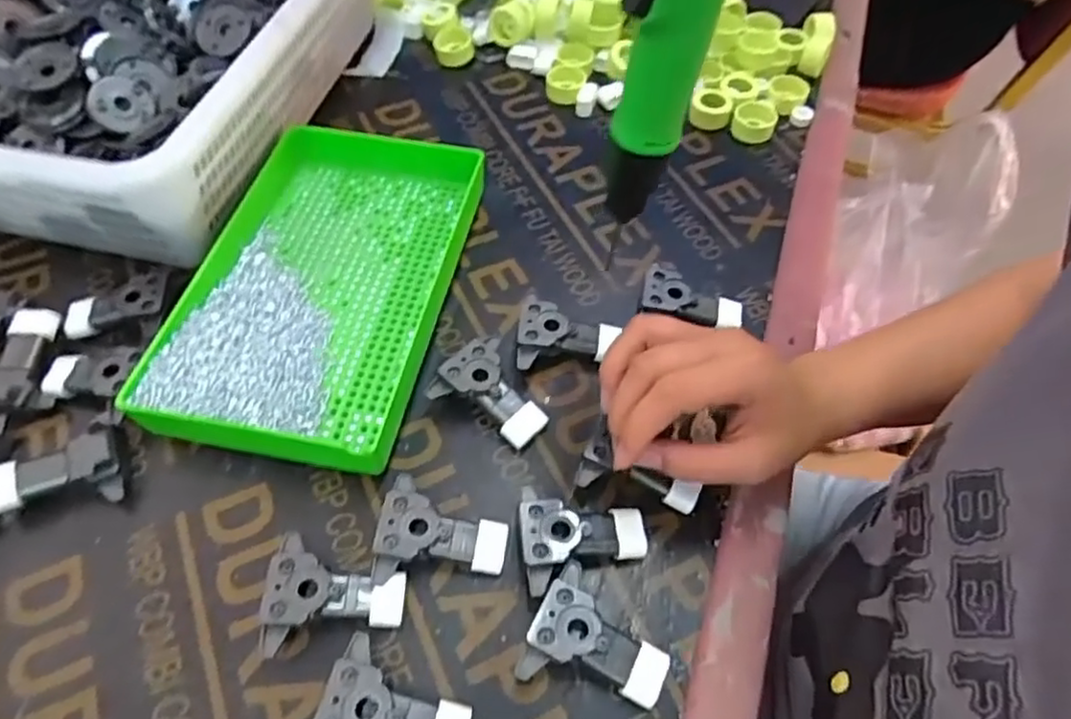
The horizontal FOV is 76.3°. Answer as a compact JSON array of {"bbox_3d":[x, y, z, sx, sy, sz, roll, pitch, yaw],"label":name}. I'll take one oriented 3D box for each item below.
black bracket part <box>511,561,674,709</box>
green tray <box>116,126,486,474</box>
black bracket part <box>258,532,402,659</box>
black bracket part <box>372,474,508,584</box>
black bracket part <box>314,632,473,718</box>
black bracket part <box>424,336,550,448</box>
[{"bbox_3d":[0.032,0.135,0.325,0.063,0.027,0.056,21,58,14],"label":"black bracket part"},{"bbox_3d":[-0.139,-0.055,0.447,0.160,0.037,0.257,10,56,7],"label":"green tray"},{"bbox_3d":[-0.097,0.117,0.335,0.062,0.027,0.053,2,55,2],"label":"black bracket part"},{"bbox_3d":[-0.047,0.090,0.353,0.062,0.027,0.051,5,55,3],"label":"black bracket part"},{"bbox_3d":[-0.063,0.158,0.308,0.064,0.028,0.053,6,55,4],"label":"black bracket part"},{"bbox_3d":[-0.029,0.024,0.400,0.050,0.026,0.062,-29,60,-19],"label":"black bracket part"}]

